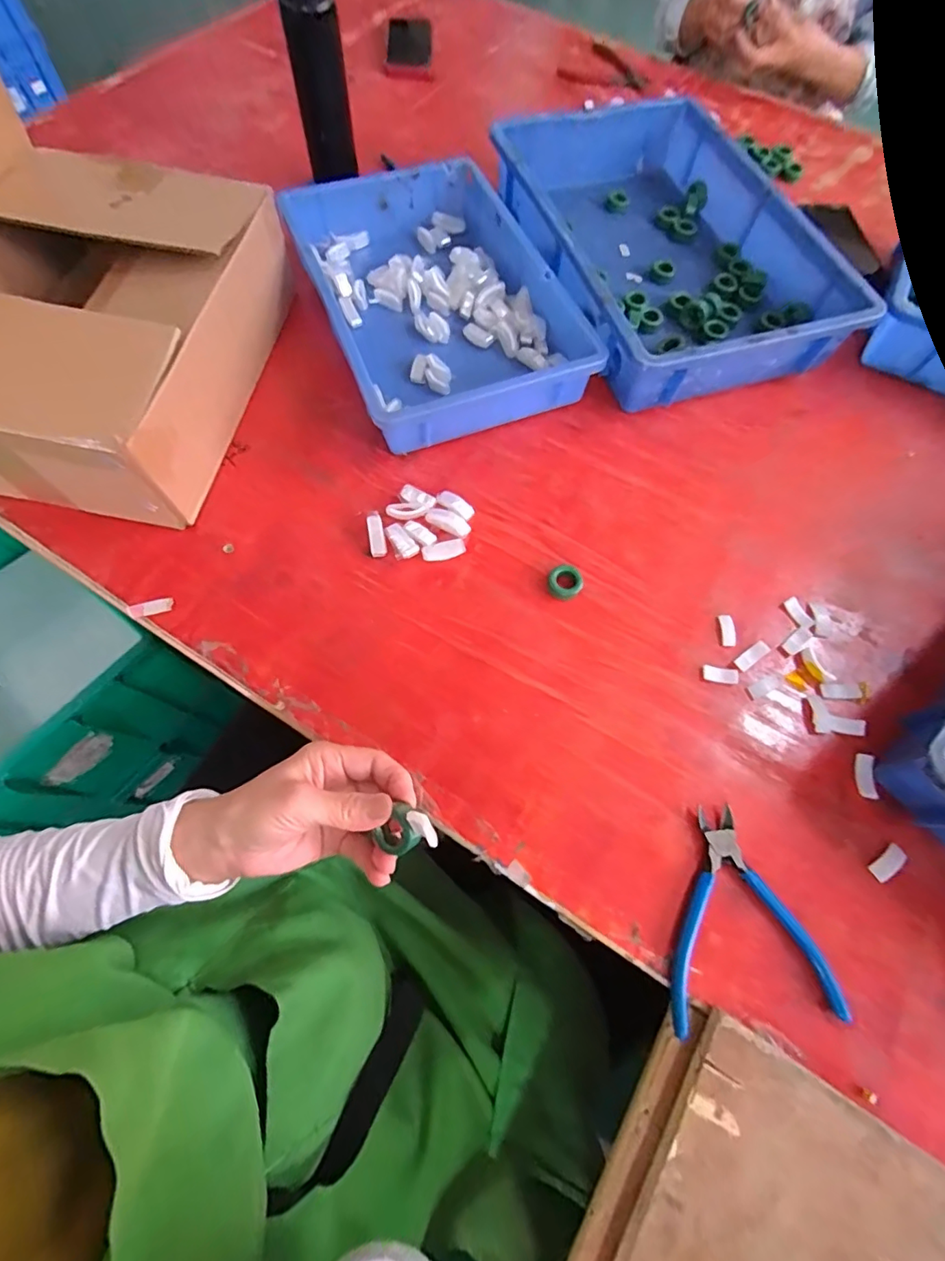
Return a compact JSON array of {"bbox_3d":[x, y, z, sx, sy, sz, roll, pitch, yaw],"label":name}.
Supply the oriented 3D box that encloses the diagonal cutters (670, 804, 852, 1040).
[{"bbox_3d":[0.192,0.204,0.367,0.113,0.018,0.137,-2,67,-3],"label":"diagonal cutters"}]

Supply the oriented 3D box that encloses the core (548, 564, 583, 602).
[{"bbox_3d":[0.084,-0.043,0.464,0.029,0.012,0.033,22,68,7],"label":"core"}]

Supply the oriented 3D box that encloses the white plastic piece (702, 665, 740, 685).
[{"bbox_3d":[0.216,0.038,0.442,0.031,0.004,0.014,8,67,1],"label":"white plastic piece"}]

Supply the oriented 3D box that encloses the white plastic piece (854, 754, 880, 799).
[{"bbox_3d":[0.319,0.118,0.413,0.014,0.006,0.035,9,67,1],"label":"white plastic piece"}]

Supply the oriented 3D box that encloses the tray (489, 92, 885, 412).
[{"bbox_3d":[0.219,-0.466,0.607,0.298,0.084,0.441,-20,69,-10],"label":"tray"}]

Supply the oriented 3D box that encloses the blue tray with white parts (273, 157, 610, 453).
[{"bbox_3d":[-0.042,-0.374,0.572,0.246,0.062,0.367,-20,69,-10],"label":"blue tray with white parts"}]

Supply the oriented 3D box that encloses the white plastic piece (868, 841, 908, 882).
[{"bbox_3d":[0.318,0.177,0.388,0.031,0.004,0.014,-34,73,-15],"label":"white plastic piece"}]

